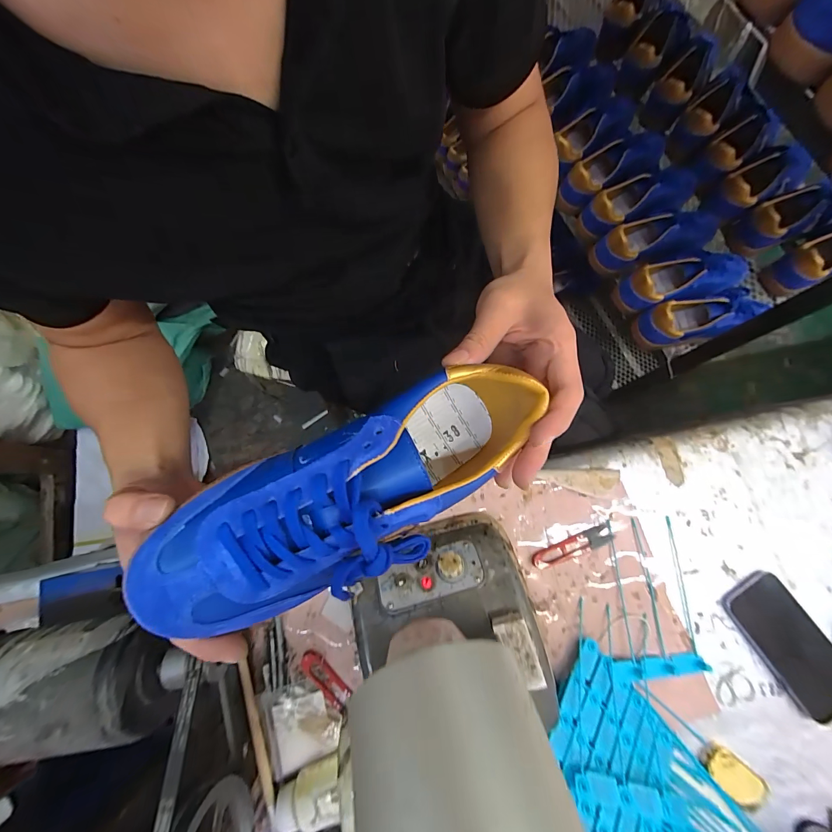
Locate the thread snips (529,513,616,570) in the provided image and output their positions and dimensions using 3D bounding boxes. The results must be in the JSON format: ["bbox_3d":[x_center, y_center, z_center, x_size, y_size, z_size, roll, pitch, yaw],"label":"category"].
[{"bbox_3d":[0.189,0.154,0.423,0.108,0.009,0.023,-22,79,-5],"label":"thread snips"}]

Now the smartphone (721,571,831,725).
[{"bbox_3d":[0.421,0.258,0.402,0.071,0.005,0.150,-33,80,-7],"label":"smartphone"}]

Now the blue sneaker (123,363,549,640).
[{"bbox_3d":[-0.035,0.041,0.208,0.239,0.085,0.077,-27,79,-21],"label":"blue sneaker"}]

